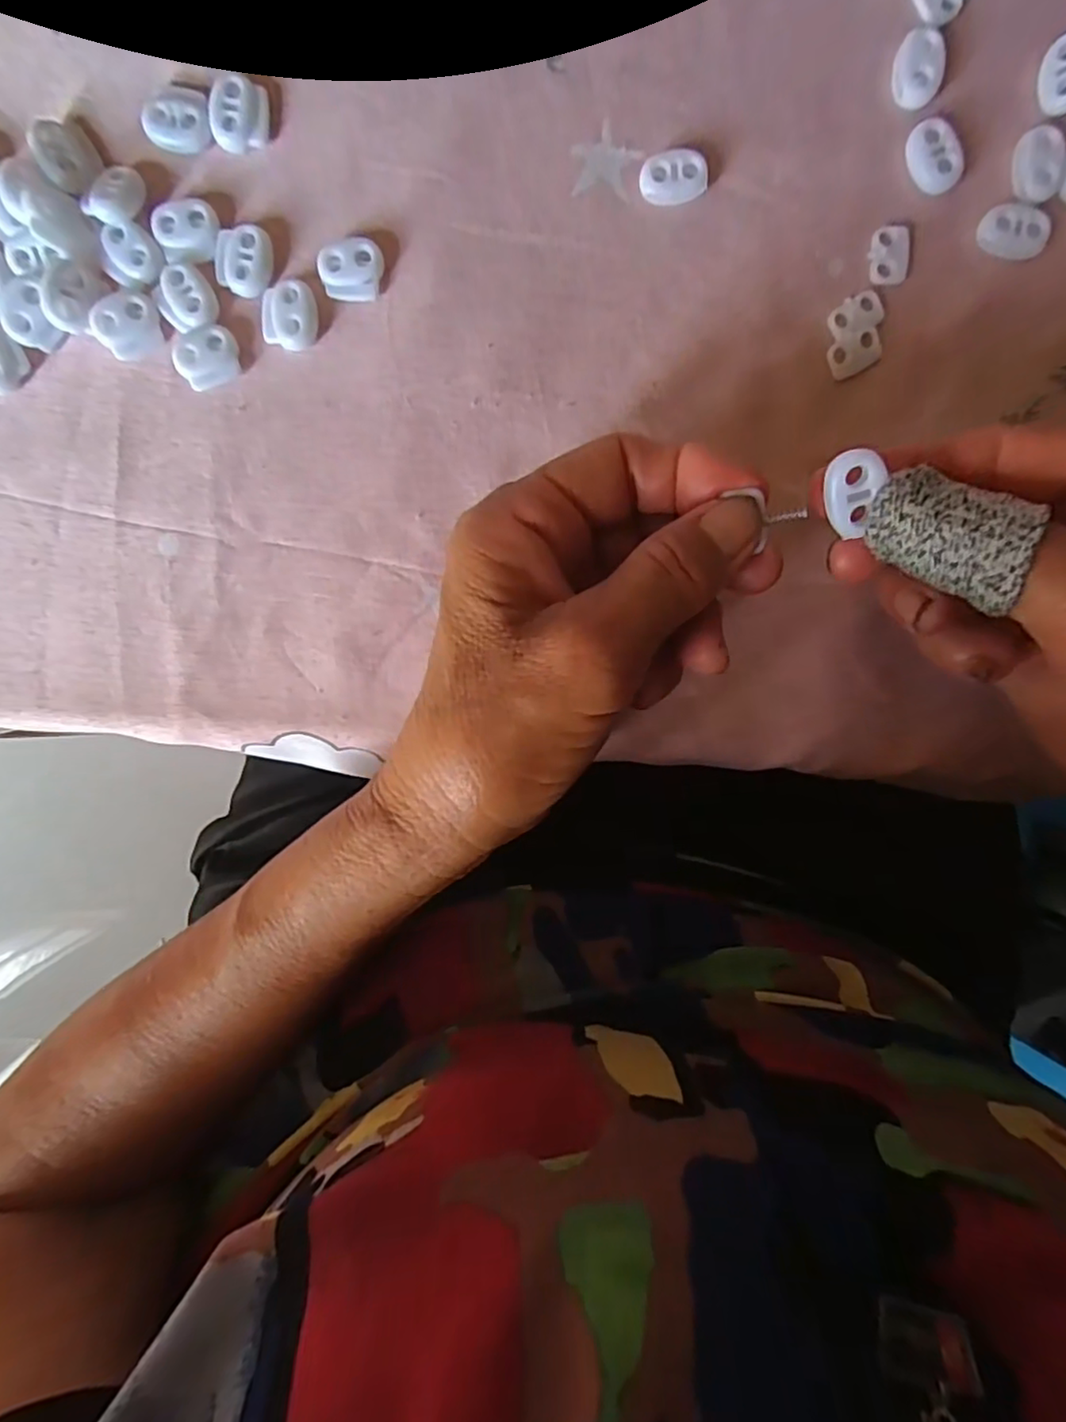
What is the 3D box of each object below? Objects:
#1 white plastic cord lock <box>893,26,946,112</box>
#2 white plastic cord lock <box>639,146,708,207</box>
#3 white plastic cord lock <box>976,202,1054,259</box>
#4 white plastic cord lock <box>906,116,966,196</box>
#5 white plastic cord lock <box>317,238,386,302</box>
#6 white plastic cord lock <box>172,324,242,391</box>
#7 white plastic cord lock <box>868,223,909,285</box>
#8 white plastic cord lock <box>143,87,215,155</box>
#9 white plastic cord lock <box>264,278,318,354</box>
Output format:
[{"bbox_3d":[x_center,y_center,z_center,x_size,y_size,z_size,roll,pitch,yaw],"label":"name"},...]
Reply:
[{"bbox_3d":[0.126,-0.211,0.210,0.014,0.006,0.023,3,96,1],"label":"white plastic cord lock"},{"bbox_3d":[0.047,-0.179,0.215,0.022,0.006,0.014,-2,96,2],"label":"white plastic cord lock"},{"bbox_3d":[0.161,-0.161,0.214,0.022,0.005,0.017,8,96,1],"label":"white plastic cord lock"},{"bbox_3d":[0.133,-0.184,0.213,0.014,0.006,0.022,-22,95,4],"label":"white plastic cord lock"},{"bbox_3d":[-0.062,-0.151,0.219,0.021,0.006,0.018,11,96,0],"label":"white plastic cord lock"},{"bbox_3d":[-0.113,-0.123,0.222,0.021,0.006,0.019,-18,95,3],"label":"white plastic cord lock"},{"bbox_3d":[0.121,-0.155,0.216,0.013,0.004,0.019,6,96,1],"label":"white plastic cord lock"},{"bbox_3d":[-0.119,-0.198,0.215,0.022,0.006,0.017,-2,96,2],"label":"white plastic cord lock"},{"bbox_3d":[-0.084,-0.137,0.221,0.018,0.006,0.021,9,96,1],"label":"white plastic cord lock"}]

